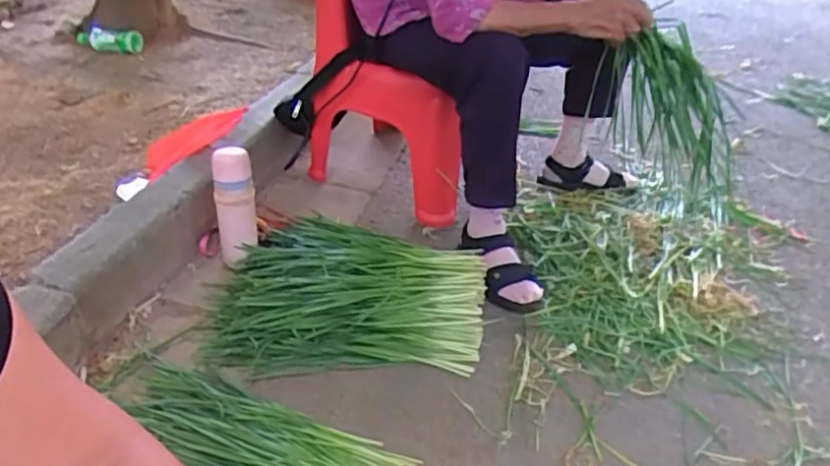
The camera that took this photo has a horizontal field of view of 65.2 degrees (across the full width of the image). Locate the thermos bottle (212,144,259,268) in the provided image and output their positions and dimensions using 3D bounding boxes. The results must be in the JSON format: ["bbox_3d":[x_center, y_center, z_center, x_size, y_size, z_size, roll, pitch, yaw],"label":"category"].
[{"bbox_3d":[-0.326,-0.044,1.174,0.074,0.223,0.067,-10,36,-19],"label":"thermos bottle"}]

